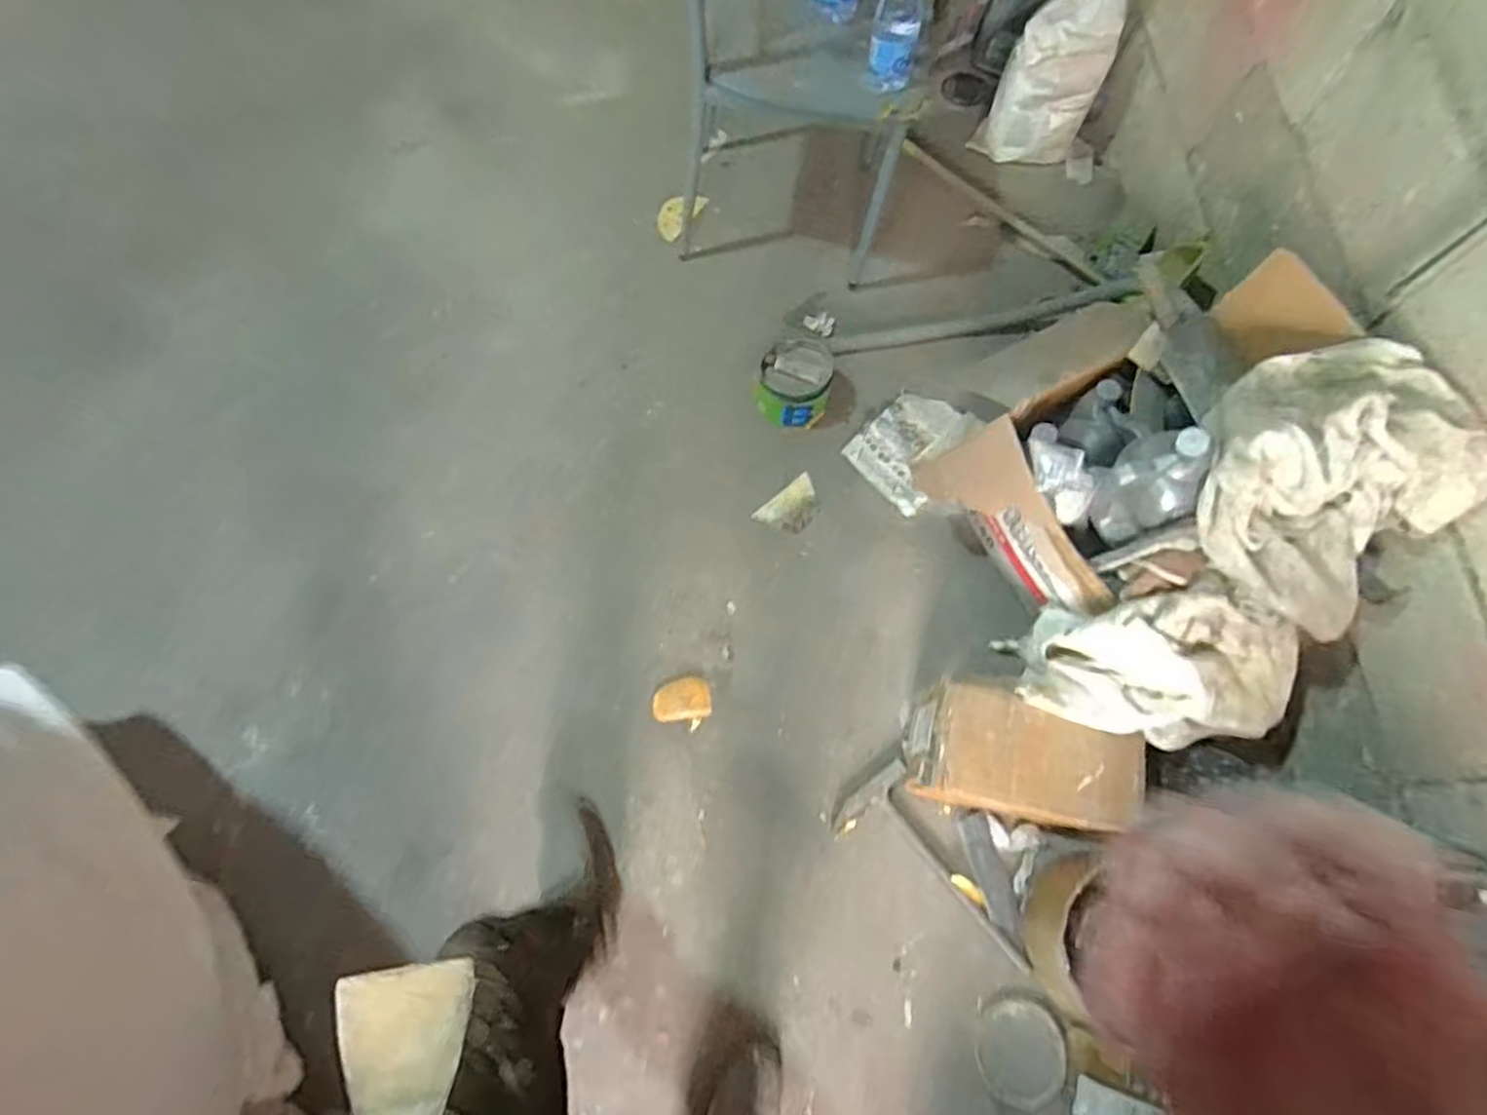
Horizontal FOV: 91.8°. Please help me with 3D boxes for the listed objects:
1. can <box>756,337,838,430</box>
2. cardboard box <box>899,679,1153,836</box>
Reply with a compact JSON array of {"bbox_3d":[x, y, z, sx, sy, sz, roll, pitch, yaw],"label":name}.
[{"bbox_3d":[0.101,-0.343,1.407,0.147,0.104,0.164,15,72,3],"label":"can"},{"bbox_3d":[0.428,0.325,1.141,0.306,0.212,0.167,12,70,2],"label":"cardboard box"}]

